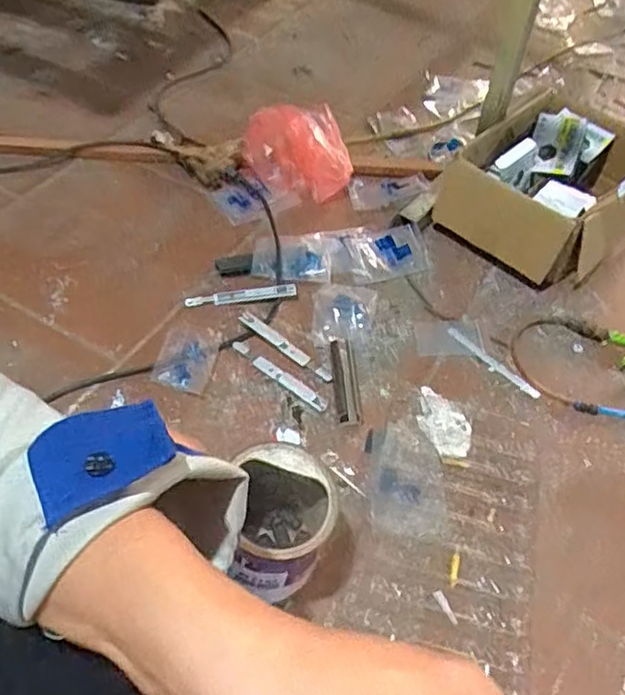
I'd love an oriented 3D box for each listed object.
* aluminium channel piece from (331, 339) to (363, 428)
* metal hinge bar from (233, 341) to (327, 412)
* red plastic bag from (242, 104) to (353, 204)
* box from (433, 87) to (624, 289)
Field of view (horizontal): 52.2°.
[{"bbox_3d":[0.051,0.051,0.960,0.034,0.013,0.153,-2,51,-7],"label":"aluminium channel piece"},{"bbox_3d":[-0.050,0.040,0.953,0.176,0.011,0.020,32,57,21],"label":"metal hinge bar"},{"bbox_3d":[-0.023,-0.372,1.214,0.188,0.168,0.133,-14,53,-16],"label":"red plastic bag"},{"bbox_3d":[0.433,-0.297,1.163,0.304,0.175,0.345,39,58,24],"label":"box"}]

